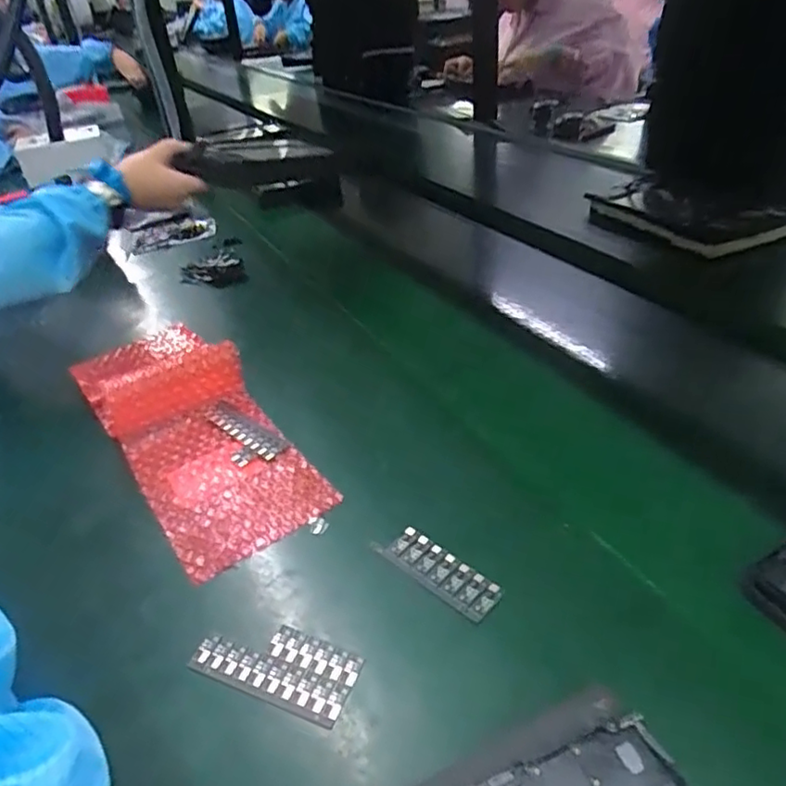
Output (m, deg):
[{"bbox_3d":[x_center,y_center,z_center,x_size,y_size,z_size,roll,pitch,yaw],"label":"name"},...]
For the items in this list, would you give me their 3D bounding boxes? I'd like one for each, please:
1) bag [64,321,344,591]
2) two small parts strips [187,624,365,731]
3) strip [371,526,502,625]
[{"bbox_3d":[-0.159,0.043,0.517,0.123,0.064,0.246,-23,52,-33],"label":"bag"},{"bbox_3d":[-0.069,0.159,0.359,0.098,0.013,0.041,11,38,23],"label":"two small parts strips"},{"bbox_3d":[0.030,0.117,0.405,0.086,0.005,0.028,27,55,35],"label":"strip"}]

